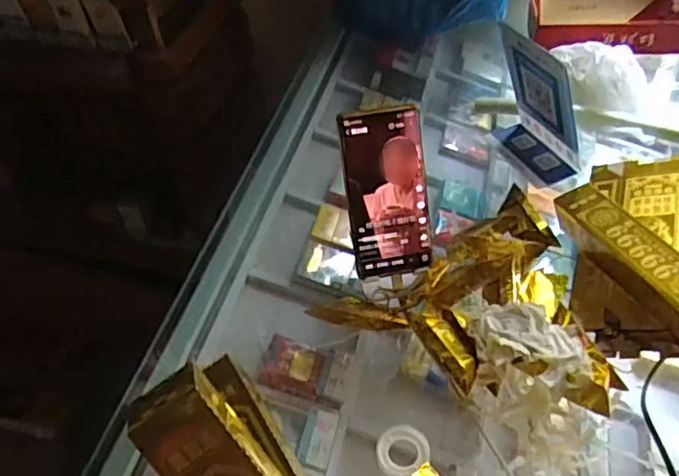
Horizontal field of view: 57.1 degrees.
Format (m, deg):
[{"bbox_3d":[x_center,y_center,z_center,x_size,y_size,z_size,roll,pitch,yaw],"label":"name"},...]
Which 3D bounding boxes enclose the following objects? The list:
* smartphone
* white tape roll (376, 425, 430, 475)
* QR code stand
[{"bbox_3d":[0.044,-0.040,0.568,0.073,0.154,0.009,-9,15,-2],"label":"smartphone"},{"bbox_3d":[0.050,0.171,0.506,0.044,0.007,0.040,-3,46,3],"label":"white tape roll"},{"bbox_3d":[0.226,-0.150,0.707,0.065,0.167,0.114,-17,47,-10],"label":"QR code stand"}]

